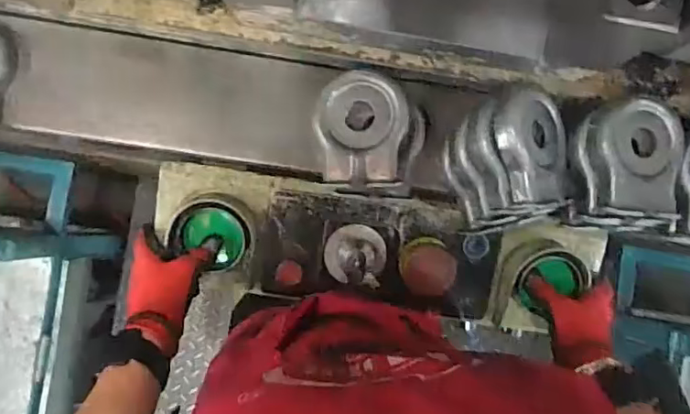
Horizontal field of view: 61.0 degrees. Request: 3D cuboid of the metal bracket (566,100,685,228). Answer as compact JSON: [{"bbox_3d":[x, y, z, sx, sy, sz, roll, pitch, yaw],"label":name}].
[{"bbox_3d":[0.295,-0.043,0.608,0.109,0.054,0.135,-3,87,-5],"label":"metal bracket"}]

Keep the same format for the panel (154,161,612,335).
[{"bbox_3d":[0.036,0.054,0.651,0.473,0.117,0.124,9,86,-3],"label":"panel"}]

